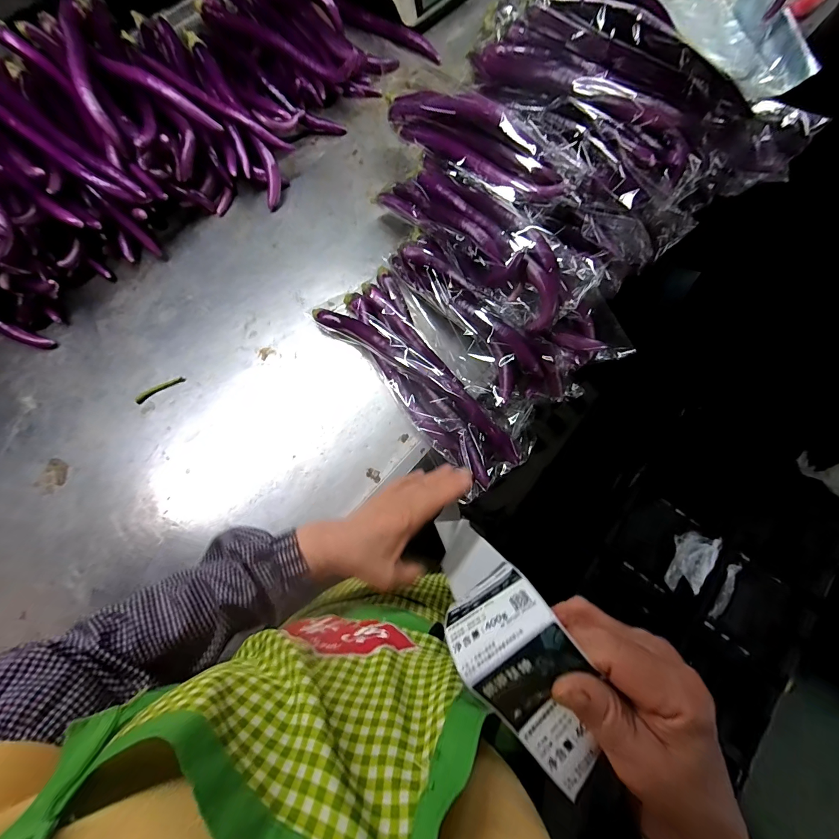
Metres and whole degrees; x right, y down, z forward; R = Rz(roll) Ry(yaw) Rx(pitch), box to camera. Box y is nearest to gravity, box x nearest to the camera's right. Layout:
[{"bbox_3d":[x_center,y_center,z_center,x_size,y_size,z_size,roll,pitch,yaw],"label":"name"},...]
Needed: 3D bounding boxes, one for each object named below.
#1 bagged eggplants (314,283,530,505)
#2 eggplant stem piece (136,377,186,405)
[{"bbox_3d":[0.000,-0.067,0.556,0.126,0.082,0.376,-41,79,-10],"label":"bagged eggplants"},{"bbox_3d":[-0.419,-0.049,0.588,0.079,0.006,0.013,-31,77,-8],"label":"eggplant stem piece"}]

